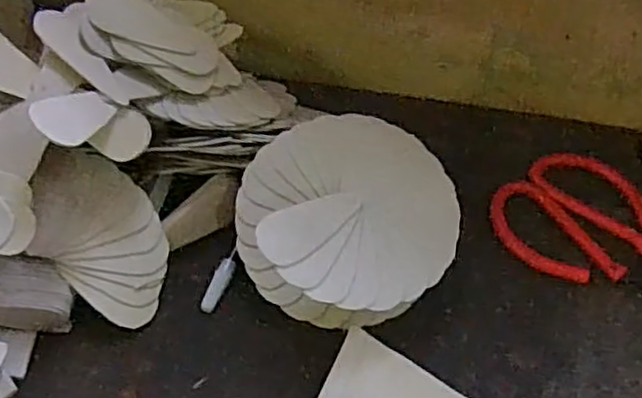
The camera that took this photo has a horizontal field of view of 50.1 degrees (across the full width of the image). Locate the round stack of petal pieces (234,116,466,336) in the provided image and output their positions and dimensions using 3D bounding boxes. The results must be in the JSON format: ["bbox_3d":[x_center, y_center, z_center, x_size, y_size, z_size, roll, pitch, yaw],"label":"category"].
[{"bbox_3d":[0.016,0.013,0.431,0.131,0.065,0.124,-2,52,2],"label":"round stack of petal pieces"}]

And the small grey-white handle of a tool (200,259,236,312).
[{"bbox_3d":[-0.067,0.056,0.444,0.011,0.006,0.038,17,55,16],"label":"small grey-white handle of a tool"}]

